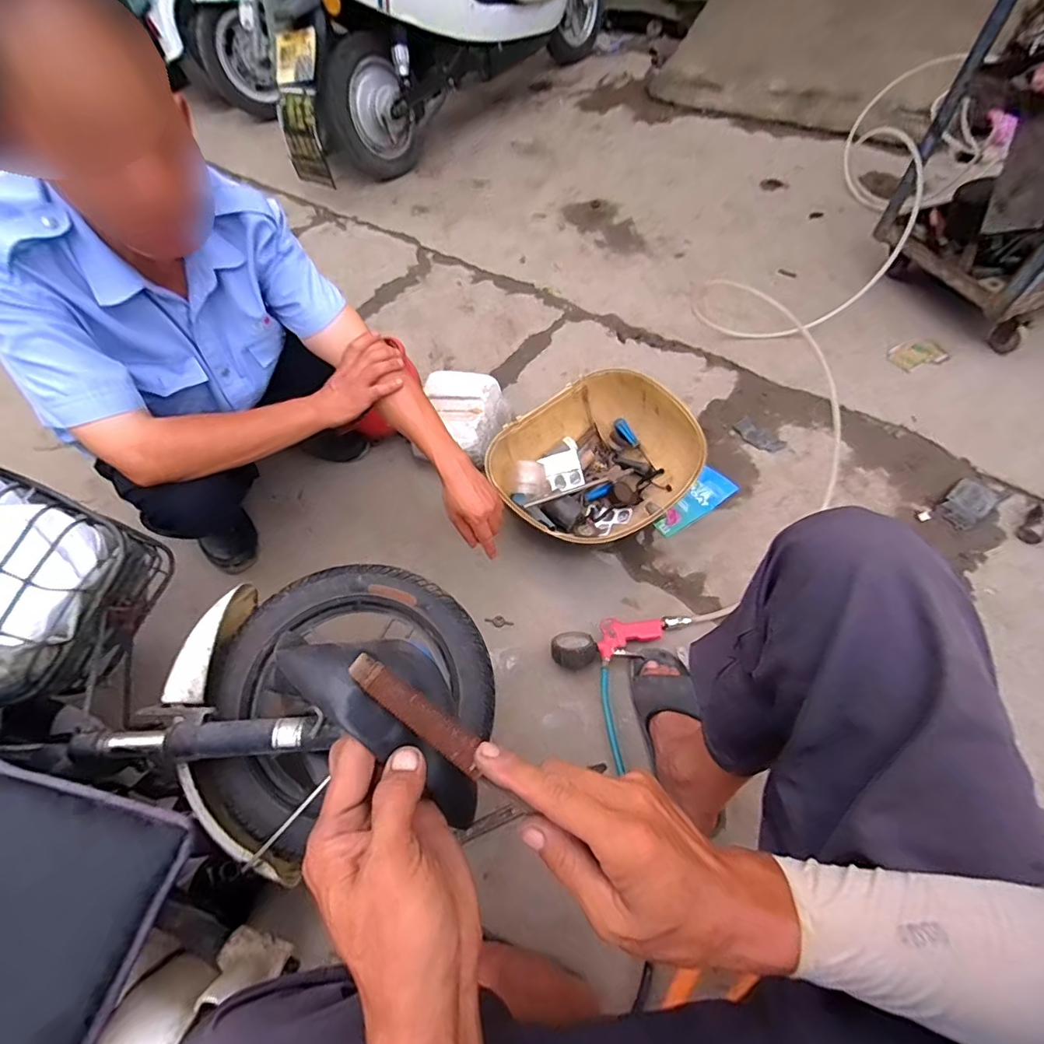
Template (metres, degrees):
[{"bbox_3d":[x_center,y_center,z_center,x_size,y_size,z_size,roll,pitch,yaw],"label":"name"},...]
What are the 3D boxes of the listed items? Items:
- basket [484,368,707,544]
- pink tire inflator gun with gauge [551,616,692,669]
[{"bbox_3d":[0.146,-0.093,1.011,0.389,0.161,0.316,-30,60,-16],"label":"basket"},{"bbox_3d":[0.175,0.196,0.867,0.253,0.051,0.076,-11,57,-4],"label":"pink tire inflator gun with gauge"}]

